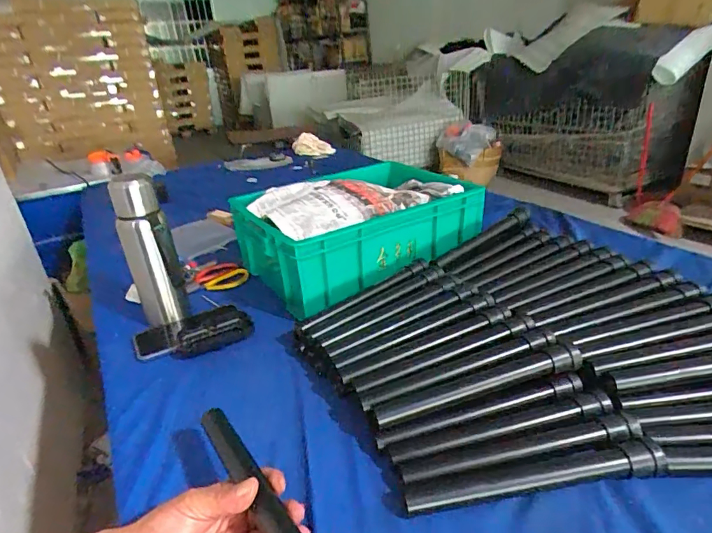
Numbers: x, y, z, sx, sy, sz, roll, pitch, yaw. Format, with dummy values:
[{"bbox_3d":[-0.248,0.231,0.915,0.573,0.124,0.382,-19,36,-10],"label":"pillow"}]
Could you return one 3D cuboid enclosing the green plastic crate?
[{"bbox_3d":[0.002,-0.070,0.851,0.400,0.159,0.296,-22,30,-31],"label":"green plastic crate"}]

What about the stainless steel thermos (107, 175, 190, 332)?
[{"bbox_3d":[-0.315,-0.013,0.691,0.071,0.254,0.062,-19,29,-25],"label":"stainless steel thermos"}]

